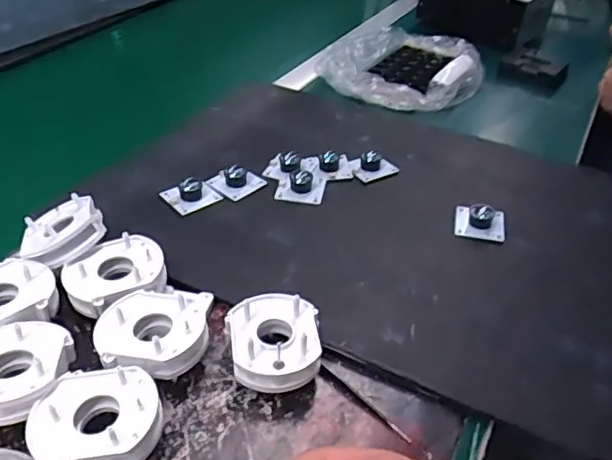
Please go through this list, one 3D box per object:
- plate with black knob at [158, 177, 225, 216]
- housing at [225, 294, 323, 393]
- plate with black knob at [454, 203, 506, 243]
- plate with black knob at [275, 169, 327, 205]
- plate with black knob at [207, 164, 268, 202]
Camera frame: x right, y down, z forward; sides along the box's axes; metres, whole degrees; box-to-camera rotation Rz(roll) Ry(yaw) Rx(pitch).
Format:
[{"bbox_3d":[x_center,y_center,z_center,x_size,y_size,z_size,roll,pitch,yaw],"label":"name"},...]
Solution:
[{"bbox_3d":[-0.106,-0.037,0.533,0.044,0.018,0.039,-26,47,-32],"label":"plate with black knob"},{"bbox_3d":[-0.021,0.076,0.390,0.061,0.031,0.064,-1,38,-5],"label":"housing"},{"bbox_3d":[0.158,-0.010,0.520,0.043,0.023,0.039,10,39,9],"label":"plate with black knob"},{"bbox_3d":[-0.004,-0.047,0.555,0.044,0.016,0.049,8,38,6],"label":"plate with black knob"},{"bbox_3d":[-0.067,-0.050,0.555,0.039,0.018,0.044,30,45,30],"label":"plate with black knob"}]

